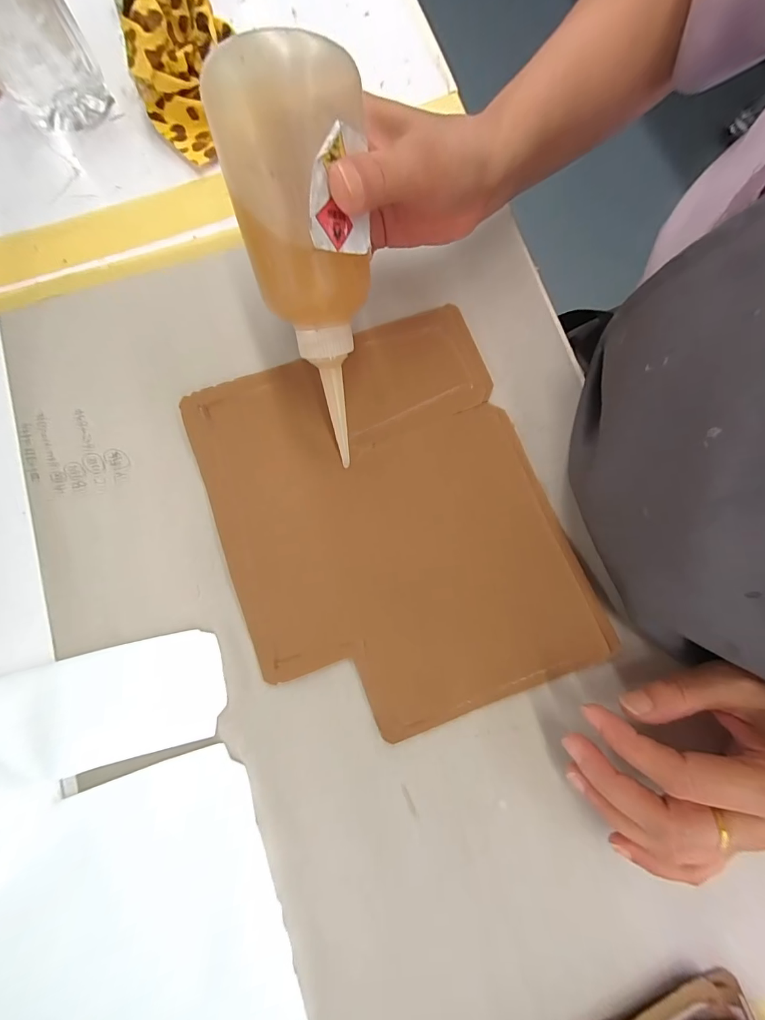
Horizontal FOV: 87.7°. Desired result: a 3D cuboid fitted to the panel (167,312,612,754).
[{"bbox_3d":[0.003,0.005,0.247,0.191,0.009,0.238,-21,81,-5],"label":"panel"}]

